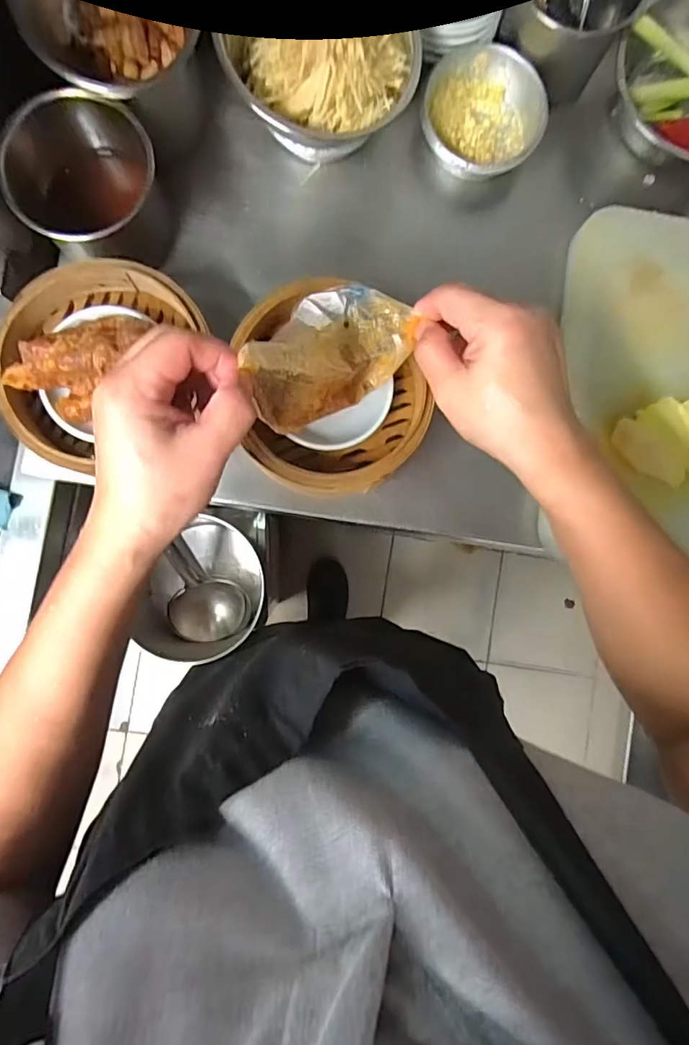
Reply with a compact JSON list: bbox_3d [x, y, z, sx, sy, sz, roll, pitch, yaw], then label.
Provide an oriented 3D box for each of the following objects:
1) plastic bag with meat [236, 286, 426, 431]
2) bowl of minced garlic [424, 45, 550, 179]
[{"bbox_3d":[-0.013,-0.121,0.337,0.119,0.085,0.075,-37,91,-4],"label":"plastic bag with meat"},{"bbox_3d":[0.131,-0.390,0.481,0.109,0.035,0.113,-41,91,-4],"label":"bowl of minced garlic"}]

